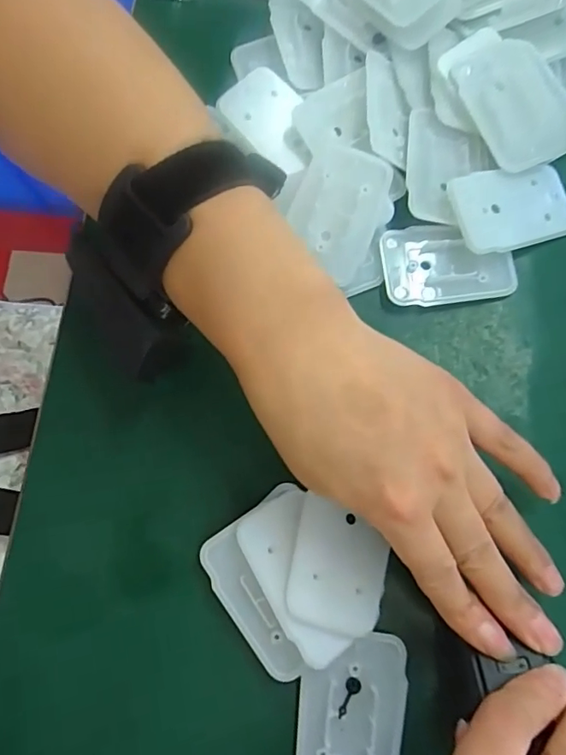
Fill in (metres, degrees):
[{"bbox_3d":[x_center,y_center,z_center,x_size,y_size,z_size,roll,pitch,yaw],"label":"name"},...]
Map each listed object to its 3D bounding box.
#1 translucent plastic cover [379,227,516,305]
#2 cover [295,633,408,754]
[{"bbox_3d":[0.085,-0.060,0.277,0.064,0.010,0.042,-6,75,-1],"label":"translucent plastic cover"},{"bbox_3d":[0.030,0.148,0.230,0.045,0.005,0.065,5,75,2],"label":"cover"}]

